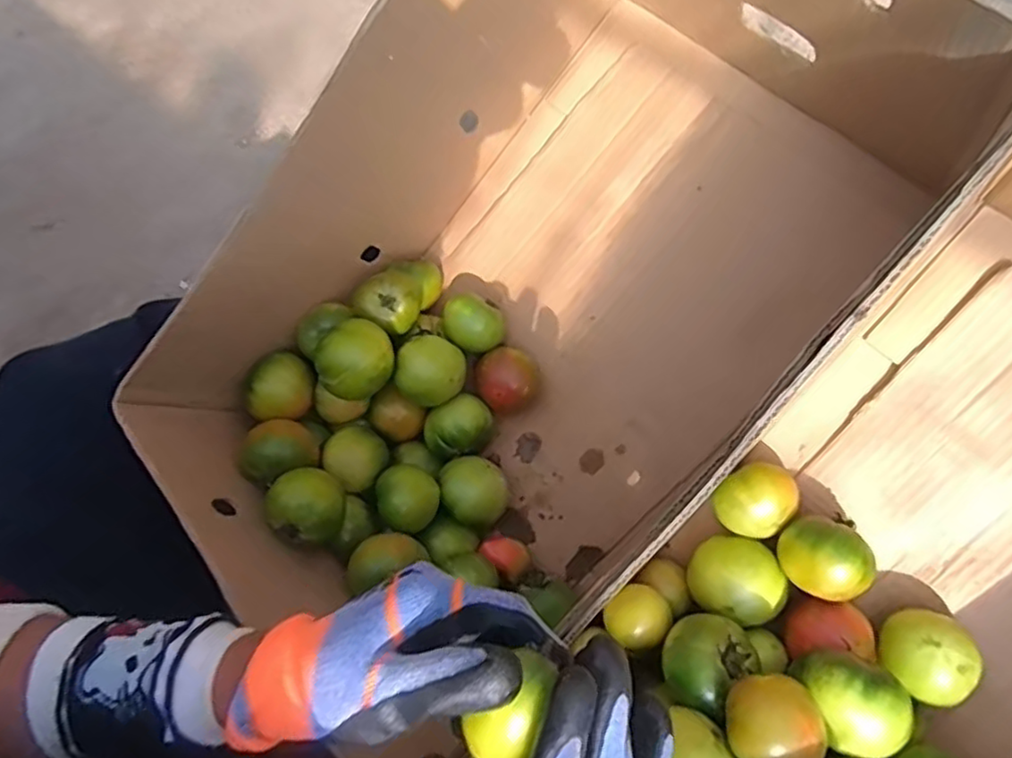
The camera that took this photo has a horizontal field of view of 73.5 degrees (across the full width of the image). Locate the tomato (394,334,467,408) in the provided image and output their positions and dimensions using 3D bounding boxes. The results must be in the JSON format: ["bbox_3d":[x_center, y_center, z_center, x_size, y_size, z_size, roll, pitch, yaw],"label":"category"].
[{"bbox_3d":[-0.062,-0.008,0.569,0.054,0.047,0.050,0,67,1],"label":"tomato"}]

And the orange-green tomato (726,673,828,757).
[{"bbox_3d":[0.157,0.202,0.397,0.054,0.040,0.052,-9,67,-3],"label":"orange-green tomato"}]

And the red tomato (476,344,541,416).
[{"bbox_3d":[0.002,0.003,0.598,0.053,0.050,0.053,0,67,1],"label":"red tomato"}]

